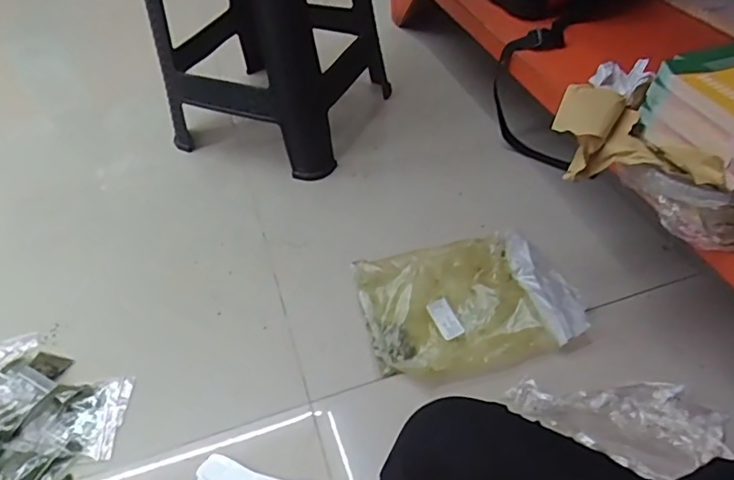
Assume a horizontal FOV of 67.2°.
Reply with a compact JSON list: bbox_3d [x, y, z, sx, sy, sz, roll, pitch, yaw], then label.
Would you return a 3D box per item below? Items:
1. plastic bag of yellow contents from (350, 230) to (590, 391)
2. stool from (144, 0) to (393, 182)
[{"bbox_3d":[0.146,0.090,0.783,0.298,0.046,0.212,-14,53,-2],"label":"plastic bag of yellow contents"},{"bbox_3d":[-0.183,-0.428,1.034,0.344,0.448,0.373,15,50,19],"label":"stool"}]

